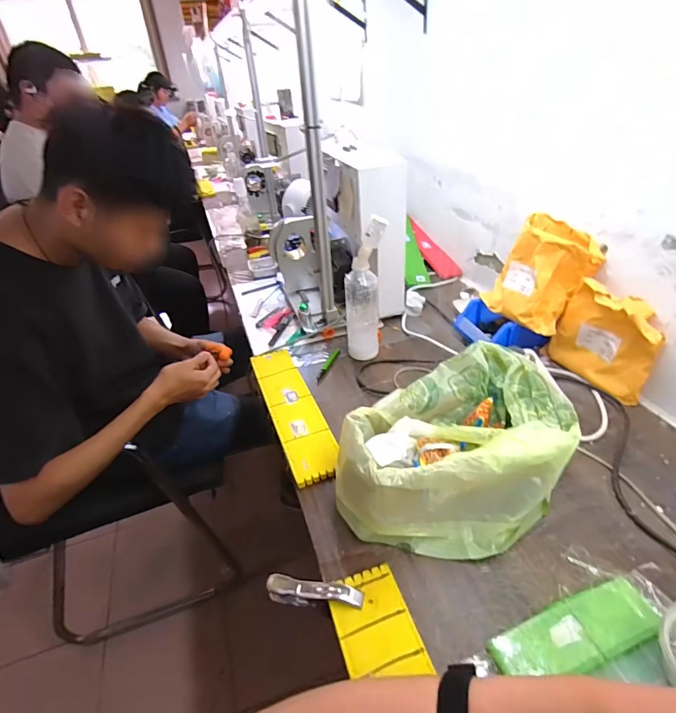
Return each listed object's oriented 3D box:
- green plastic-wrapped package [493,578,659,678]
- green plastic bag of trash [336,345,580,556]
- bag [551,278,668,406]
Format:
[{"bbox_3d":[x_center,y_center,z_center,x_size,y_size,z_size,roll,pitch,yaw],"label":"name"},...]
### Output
[{"bbox_3d":[0.246,0.287,0.428,0.177,0.021,0.057,-15,36,-14],"label":"green plastic-wrapped package"},{"bbox_3d":[0.155,0.130,0.562,0.308,0.125,0.224,-25,40,-27],"label":"green plastic bag of trash"},{"bbox_3d":[0.456,-0.032,0.710,0.050,0.163,0.167,-16,37,-16],"label":"bag"}]

